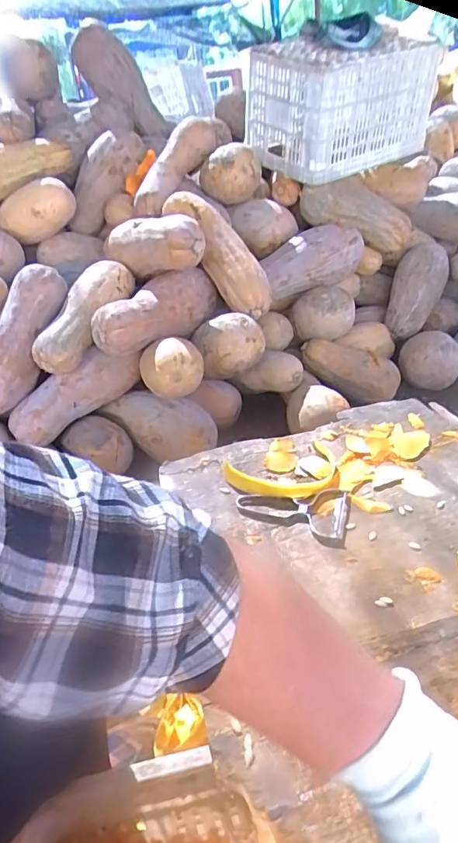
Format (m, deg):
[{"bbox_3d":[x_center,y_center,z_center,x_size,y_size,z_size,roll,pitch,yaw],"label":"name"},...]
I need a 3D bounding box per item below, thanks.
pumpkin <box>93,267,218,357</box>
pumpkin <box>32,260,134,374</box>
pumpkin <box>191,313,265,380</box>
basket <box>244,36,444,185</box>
[{"bbox_3d":[-0.180,-0.280,1.269,0.158,0.124,0.369,8,35,23],"label":"pumpkin"},{"bbox_3d":[-0.345,-0.263,1.221,0.111,0.099,0.356,9,58,25],"label":"pumpkin"},{"bbox_3d":[-0.002,-0.185,1.285,0.185,0.149,0.144,-6,31,3],"label":"pumpkin"},{"bbox_3d":[0.362,-1.011,1.629,0.519,0.348,0.370,-25,36,-27],"label":"basket"}]

